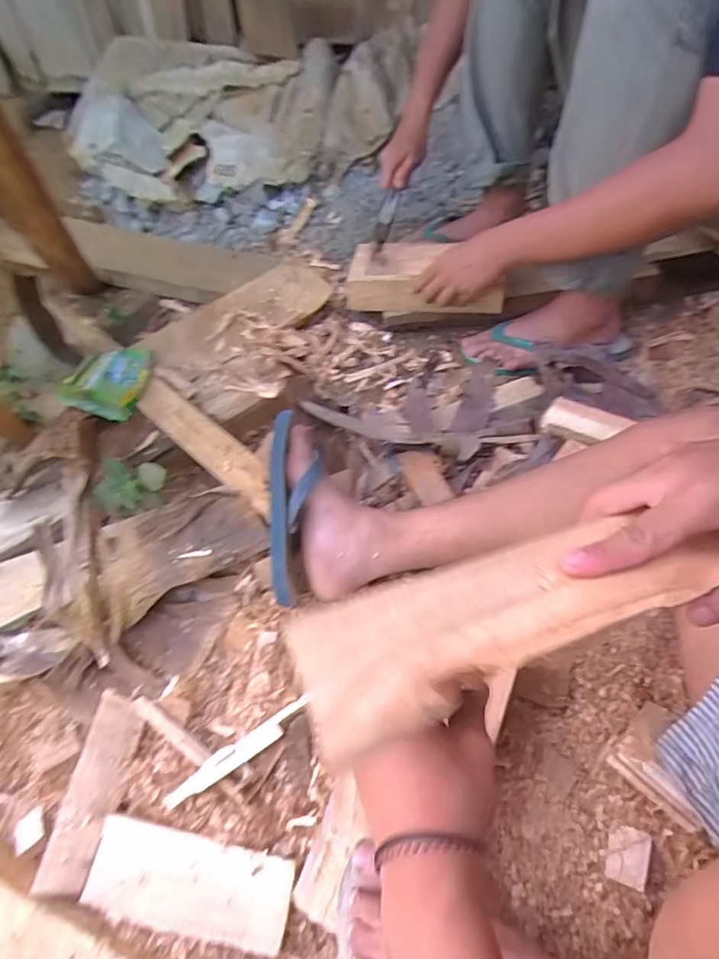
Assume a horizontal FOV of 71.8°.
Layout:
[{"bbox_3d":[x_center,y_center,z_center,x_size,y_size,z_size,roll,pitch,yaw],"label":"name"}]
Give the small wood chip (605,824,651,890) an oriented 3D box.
[{"bbox_3d":[0.211,0.297,0.392,0.029,0.004,0.038,-1,49,38],"label":"small wood chip"}]

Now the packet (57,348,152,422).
[{"bbox_3d":[-0.401,-0.164,0.801,0.093,0.051,0.163,3,50,2],"label":"packet"}]

